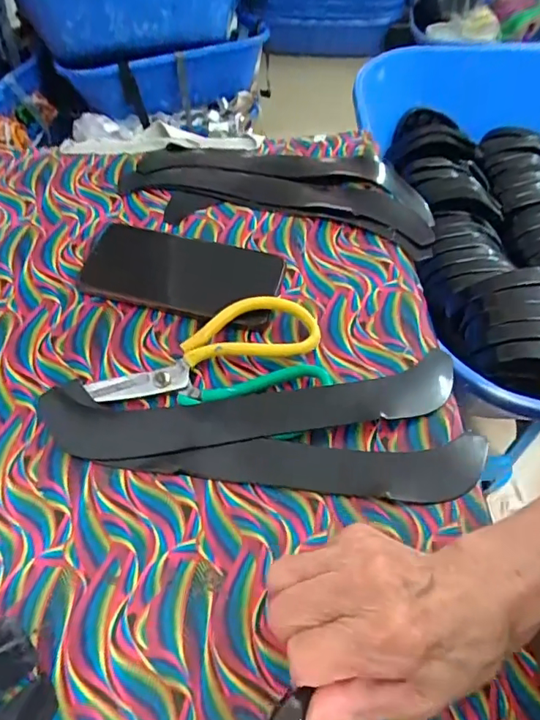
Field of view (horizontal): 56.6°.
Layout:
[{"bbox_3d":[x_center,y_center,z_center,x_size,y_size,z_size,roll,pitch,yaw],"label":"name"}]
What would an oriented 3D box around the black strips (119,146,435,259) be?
[{"bbox_3d":[0.009,-0.167,0.488,0.290,0.018,0.123,9,58,8],"label":"black strips"}]

